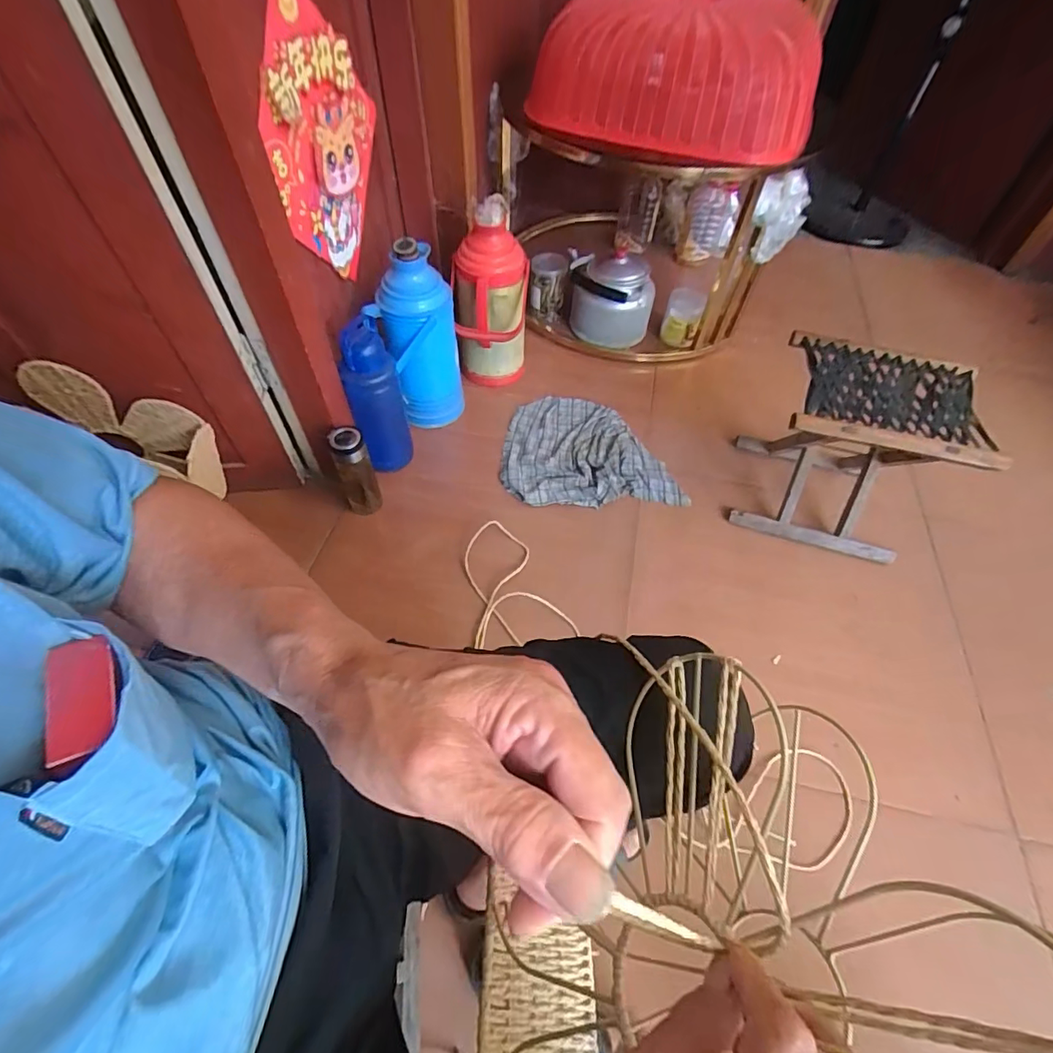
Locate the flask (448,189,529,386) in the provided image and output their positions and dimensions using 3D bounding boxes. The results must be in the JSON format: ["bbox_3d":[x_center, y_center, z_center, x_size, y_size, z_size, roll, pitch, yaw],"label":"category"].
[{"bbox_3d":[-0.079,-0.464,1.112,0.155,0.396,0.128,2,54,-3],"label":"flask"}]

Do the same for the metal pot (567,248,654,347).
[{"bbox_3d":[0.216,-0.595,1.334,0.205,0.194,0.162,-2,54,-6],"label":"metal pot"}]

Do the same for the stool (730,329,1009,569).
[{"bbox_3d":[0.603,-0.139,0.965,0.301,0.290,0.248,17,56,9],"label":"stool"}]

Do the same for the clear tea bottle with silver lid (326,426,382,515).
[{"bbox_3d":[-0.320,-0.094,0.956,0.068,0.200,0.065,-19,58,-17],"label":"clear tea bottle with silver lid"}]

